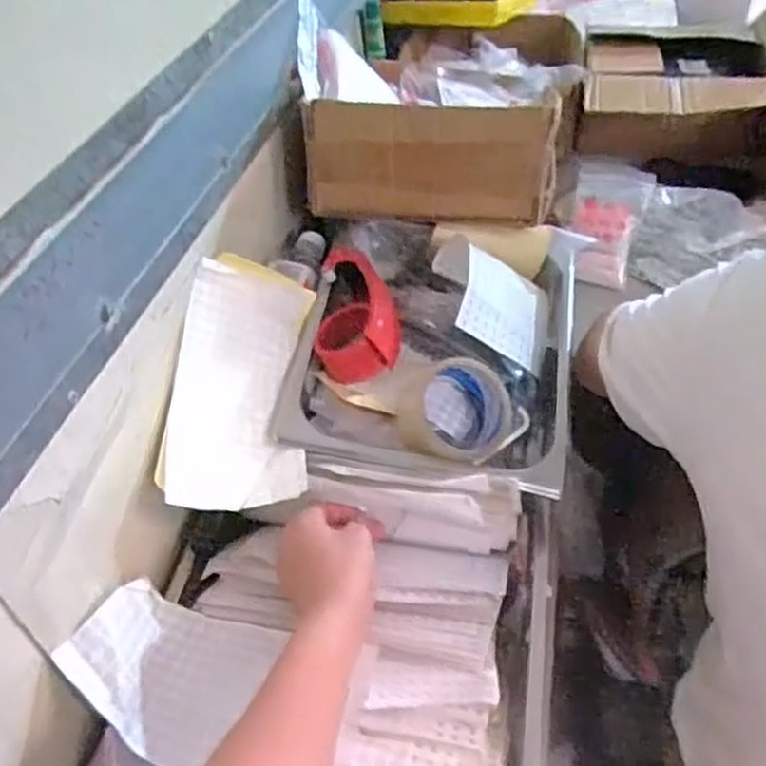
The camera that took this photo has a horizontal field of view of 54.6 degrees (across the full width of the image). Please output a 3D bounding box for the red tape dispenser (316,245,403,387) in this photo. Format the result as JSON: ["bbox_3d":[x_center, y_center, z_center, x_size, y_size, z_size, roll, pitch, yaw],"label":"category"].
[{"bbox_3d":[-0.026,-0.072,0.728,0.082,0.067,0.141,-4,44,1],"label":"red tape dispenser"}]

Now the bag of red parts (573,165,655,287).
[{"bbox_3d":[0.279,-0.203,0.918,0.098,0.055,0.170,7,60,13],"label":"bag of red parts"}]

